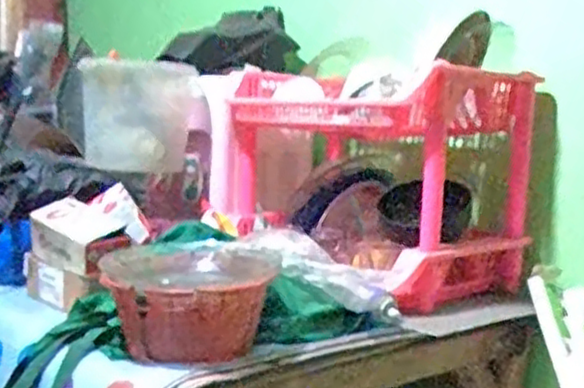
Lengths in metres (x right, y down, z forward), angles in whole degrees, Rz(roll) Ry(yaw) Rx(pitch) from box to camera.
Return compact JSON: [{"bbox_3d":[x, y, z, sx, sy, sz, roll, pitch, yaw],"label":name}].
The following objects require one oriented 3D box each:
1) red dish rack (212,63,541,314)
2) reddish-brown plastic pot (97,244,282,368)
[{"bbox_3d":[0.117,-0.032,1.254,0.317,0.340,0.482,-2,6,-41],"label":"red dish rack"},{"bbox_3d":[-0.126,0.131,0.877,0.212,0.107,0.189,3,5,8],"label":"reddish-brown plastic pot"}]

